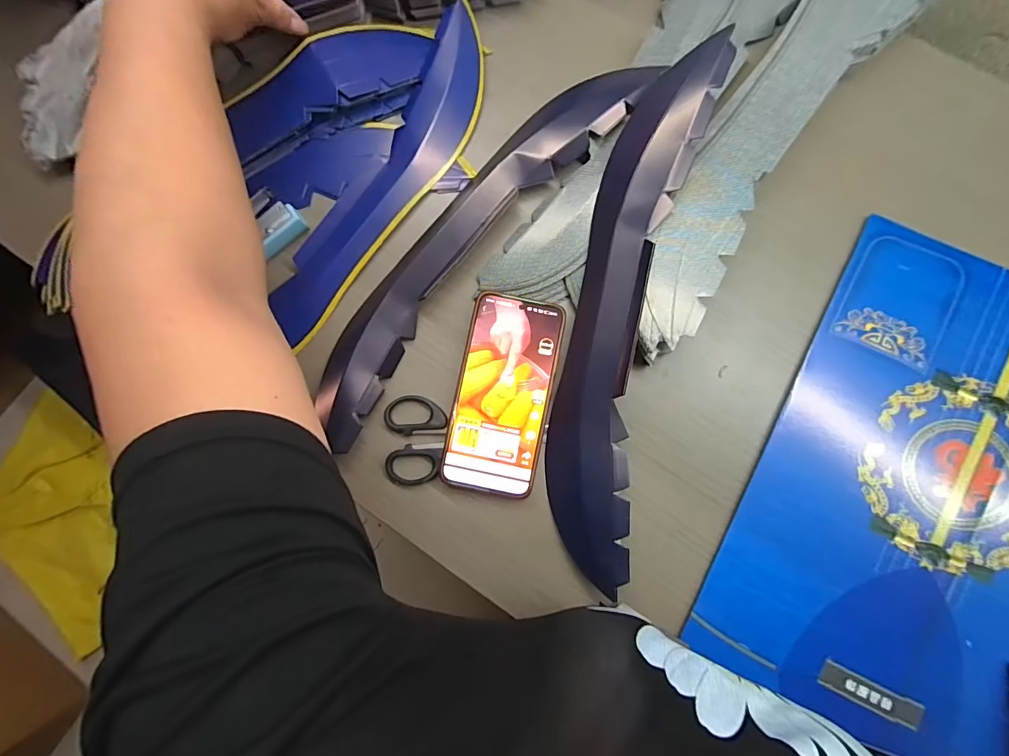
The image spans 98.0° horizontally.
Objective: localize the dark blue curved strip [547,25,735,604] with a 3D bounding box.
[{"bbox_3d":[0.092,-0.042,0.344,0.075,0.018,0.405,12,93,28],"label":"dark blue curved strip"}]

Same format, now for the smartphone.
[{"bbox_3d":[0.000,0.013,0.363,0.076,0.015,0.160,11,85,6],"label":"smartphone"}]

